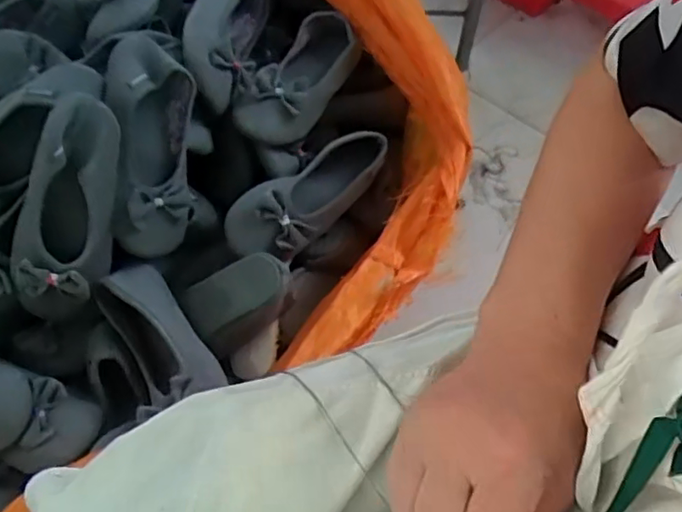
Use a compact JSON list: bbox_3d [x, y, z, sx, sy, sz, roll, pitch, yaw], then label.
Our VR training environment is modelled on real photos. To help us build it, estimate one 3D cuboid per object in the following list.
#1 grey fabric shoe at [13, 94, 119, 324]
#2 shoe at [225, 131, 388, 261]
[{"bbox_3d":[-0.289,-0.045,0.635,0.078,0.061,0.249,18,100,11],"label":"grey fabric shoe"},{"bbox_3d":[-0.037,-0.077,0.731,0.229,0.076,0.082,-37,66,-19],"label":"shoe"}]

